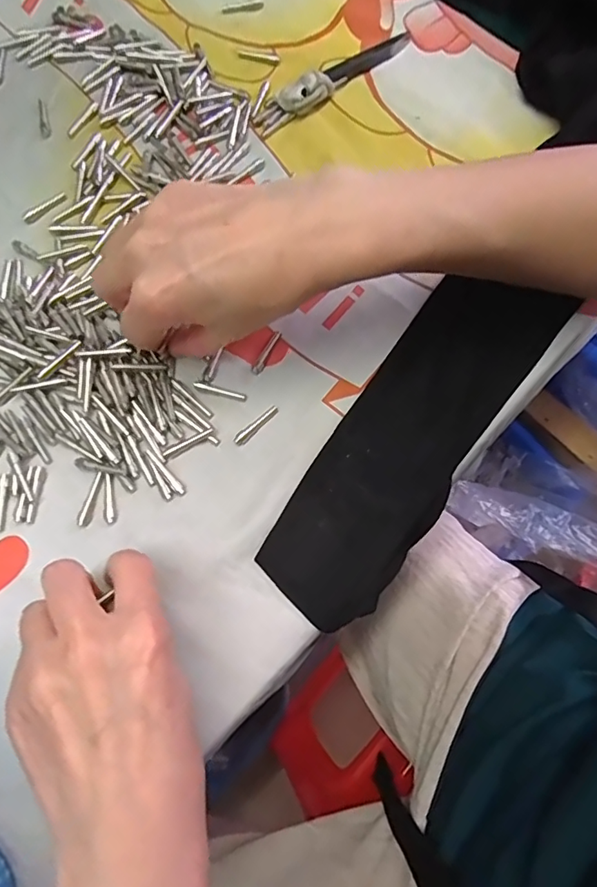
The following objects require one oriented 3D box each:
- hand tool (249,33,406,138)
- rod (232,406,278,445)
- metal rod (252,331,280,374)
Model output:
[{"bbox_3d":[0.025,-0.246,0.340,0.127,0.015,0.024,-38,79,-11],"label":"hand tool"},{"bbox_3d":[-0.023,-0.010,0.280,0.029,0.004,0.006,-41,80,-12],"label":"rod"},{"bbox_3d":[-0.018,-0.052,0.291,0.006,0.004,0.028,30,76,6],"label":"metal rod"}]

